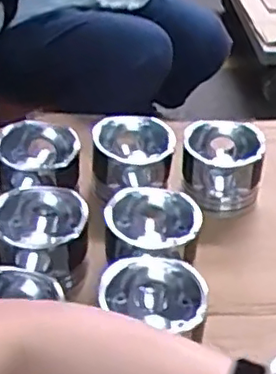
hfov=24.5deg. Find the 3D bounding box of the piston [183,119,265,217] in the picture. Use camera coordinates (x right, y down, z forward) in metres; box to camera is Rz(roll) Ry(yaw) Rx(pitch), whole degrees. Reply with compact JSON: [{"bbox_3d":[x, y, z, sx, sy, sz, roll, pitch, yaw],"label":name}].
[{"bbox_3d":[0.123,-0.025,0.938,0.111,0.114,0.107,1,39,2],"label":"piston"}]

